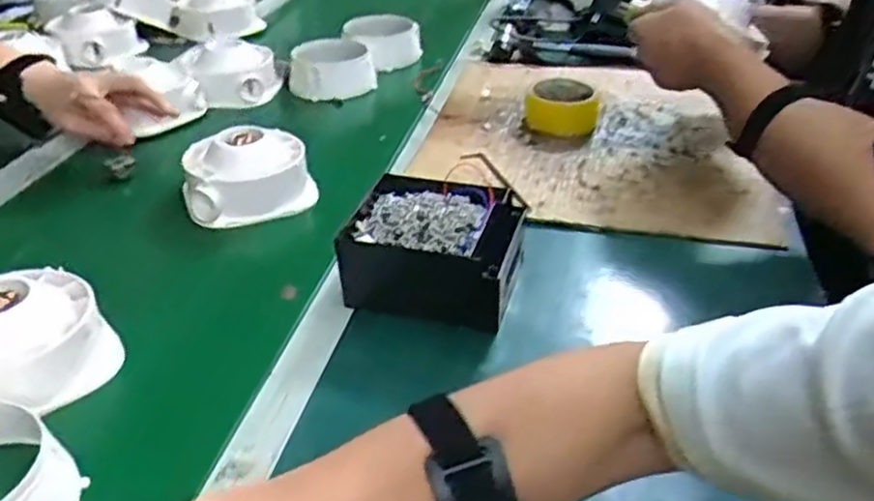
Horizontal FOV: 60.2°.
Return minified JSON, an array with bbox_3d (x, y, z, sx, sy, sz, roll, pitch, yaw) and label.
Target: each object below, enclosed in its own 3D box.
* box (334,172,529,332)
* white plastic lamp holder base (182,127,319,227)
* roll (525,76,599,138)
[{"bbox_3d":[0.000,-0.003,0.669,0.146,0.077,0.128,5,35,15],"label":"box"},{"bbox_3d":[-0.201,-0.082,0.810,0.137,0.071,0.092,-12,35,-10],"label":"white plastic lamp holder base"},{"bbox_3d":[0.161,-0.184,0.947,0.082,0.045,0.090,6,36,16],"label":"roll"}]

